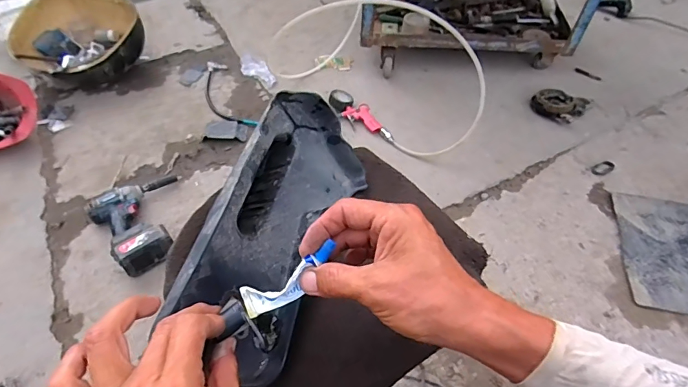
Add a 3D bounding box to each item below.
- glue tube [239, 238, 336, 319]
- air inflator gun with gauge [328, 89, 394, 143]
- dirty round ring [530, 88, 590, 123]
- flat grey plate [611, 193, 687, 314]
[{"bbox_3d":[-0.041,0.065,0.316,0.086,0.023,0.022,-38,56,13],"label":"glue tube"},{"bbox_3d":[0.043,-0.225,1.224,0.090,0.040,0.237,-27,58,-19],"label":"air inflator gun with gauge"},{"bbox_3d":[0.624,-0.260,1.216,0.139,0.034,0.117,30,57,21],"label":"dirty round ring"},{"bbox_3d":[0.754,0.130,0.950,0.216,0.029,0.290,8,54,6],"label":"flat grey plate"}]

